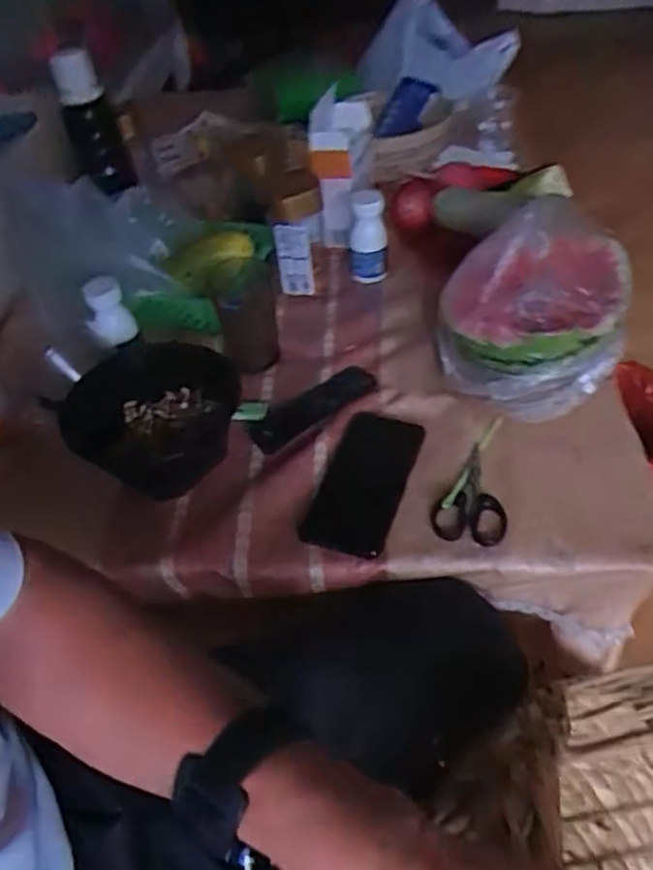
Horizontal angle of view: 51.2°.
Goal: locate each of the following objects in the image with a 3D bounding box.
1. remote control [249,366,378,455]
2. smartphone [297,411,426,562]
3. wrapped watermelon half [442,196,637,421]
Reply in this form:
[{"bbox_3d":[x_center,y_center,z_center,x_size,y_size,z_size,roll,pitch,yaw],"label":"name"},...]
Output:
[{"bbox_3d":[-0.013,-0.030,0.726,0.147,0.016,0.049,-29,50,-20],"label":"remote control"},{"bbox_3d":[0.038,0.042,0.655,0.081,0.011,0.168,11,49,17],"label":"smartphone"},{"bbox_3d":[0.198,-0.114,0.670,0.167,0.158,0.170,7,48,14],"label":"wrapped watermelon half"}]

